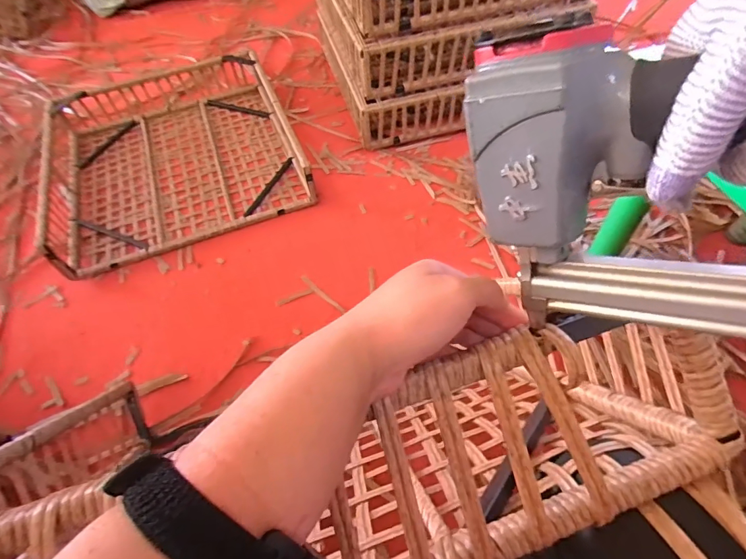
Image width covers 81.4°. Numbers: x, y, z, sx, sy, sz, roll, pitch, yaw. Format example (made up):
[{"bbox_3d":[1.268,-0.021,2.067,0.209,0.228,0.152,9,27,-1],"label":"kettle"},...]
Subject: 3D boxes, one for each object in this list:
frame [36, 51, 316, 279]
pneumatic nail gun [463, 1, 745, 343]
[{"bbox_3d":[-0.648,-0.426,1.367,0.732,0.175,0.736,-19,57,-9],"label":"frame"},{"bbox_3d":[0.163,-0.037,0.194,0.229,0.145,0.055,11,40,29],"label":"pneumatic nail gun"}]

